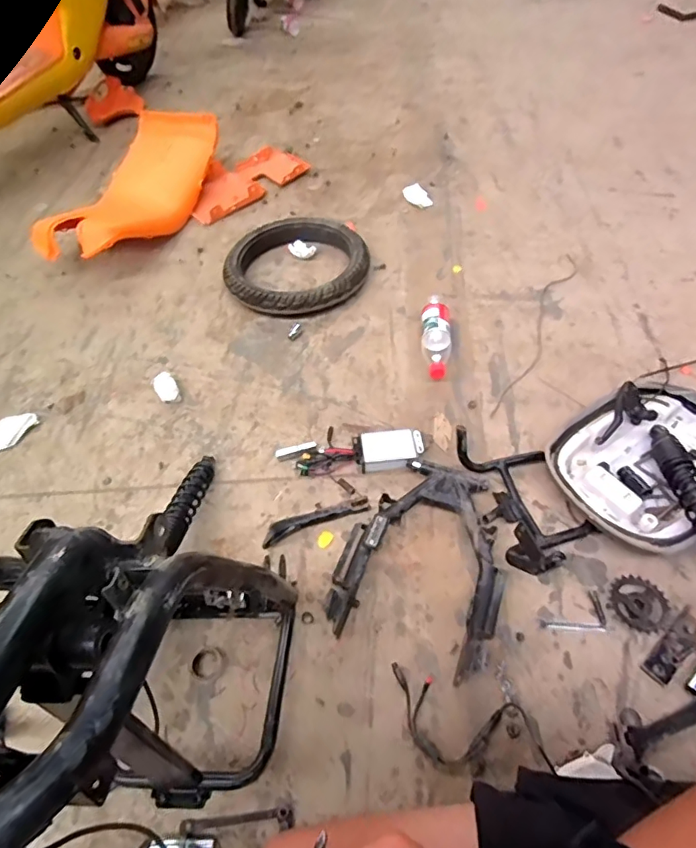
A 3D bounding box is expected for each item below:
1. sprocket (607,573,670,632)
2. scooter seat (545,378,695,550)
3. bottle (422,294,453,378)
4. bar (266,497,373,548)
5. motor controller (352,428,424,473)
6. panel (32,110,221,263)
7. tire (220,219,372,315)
[{"bbox_3d":[0.434,0.268,0.754,0.081,0.019,0.082,-2,53,2],"label":"sprocket"},{"bbox_3d":[0.539,0.069,0.859,0.372,0.092,0.291,-30,57,-18],"label":"scooter seat"},{"bbox_3d":[0.196,-0.195,1.111,0.067,0.062,0.230,0,53,3],"label":"bottle"},{"bbox_3d":[-0.054,0.164,0.866,0.190,0.033,0.030,-19,54,-11],"label":"bar"},{"bbox_3d":[0.078,0.050,0.946,0.129,0.040,0.078,-3,53,1],"label":"motor controller"},{"bbox_3d":[-0.604,-0.673,1.449,0.270,0.162,0.640,12,55,12],"label":"panel"},{"bbox_3d":[-0.126,-0.398,1.281,0.343,0.066,0.349,-2,53,2],"label":"tire"}]

